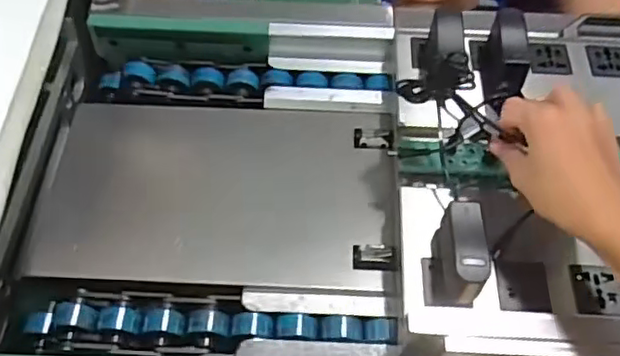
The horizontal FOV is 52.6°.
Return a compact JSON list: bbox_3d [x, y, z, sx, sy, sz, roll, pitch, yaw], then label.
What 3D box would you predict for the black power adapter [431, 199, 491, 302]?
[{"bbox_3d":[0.117,0.055,0.491,0.032,0.046,0.065,2,57,0],"label":"black power adapter"}]

